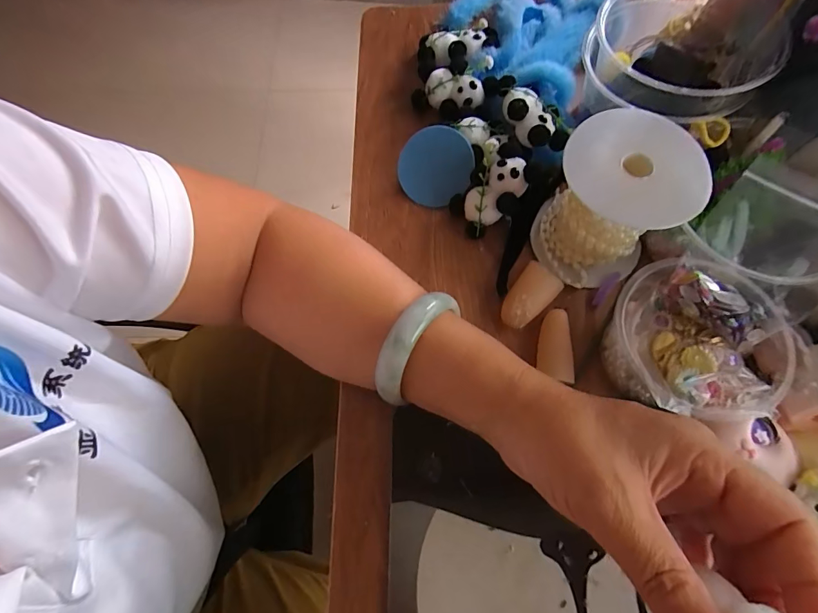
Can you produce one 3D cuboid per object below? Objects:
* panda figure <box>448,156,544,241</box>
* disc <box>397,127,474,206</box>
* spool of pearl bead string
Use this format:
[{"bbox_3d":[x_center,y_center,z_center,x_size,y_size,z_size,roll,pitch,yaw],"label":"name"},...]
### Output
[{"bbox_3d":[0.062,-0.082,0.297,0.052,0.042,0.038,-32,73,-10],"label":"panda figure"},{"bbox_3d":[0.020,-0.106,0.311,0.057,0.006,0.056,2,96,18],"label":"disc"},{"bbox_3d":[0.127,-0.065,0.266,0.073,0.087,0.073,0,71,1],"label":"spool of pearl bead string"}]

